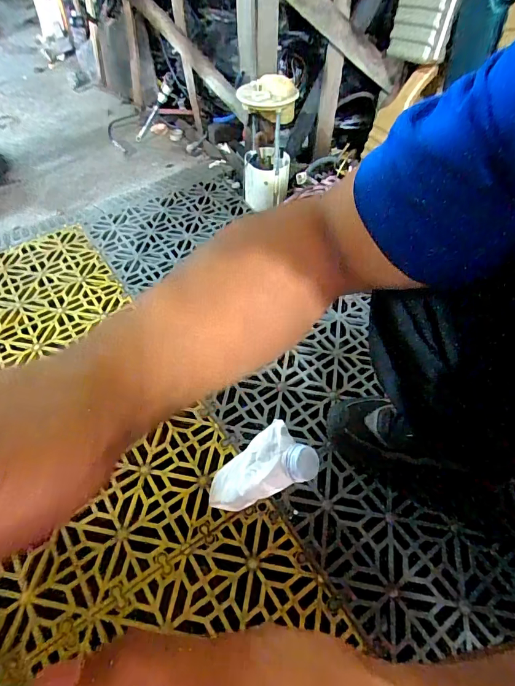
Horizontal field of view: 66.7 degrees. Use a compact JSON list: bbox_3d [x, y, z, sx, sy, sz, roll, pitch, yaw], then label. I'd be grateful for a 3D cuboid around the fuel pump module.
[{"bbox_3d":[0.023,-0.481,0.940,0.126,0.258,0.133,5,53,4],"label":"fuel pump module"}]

